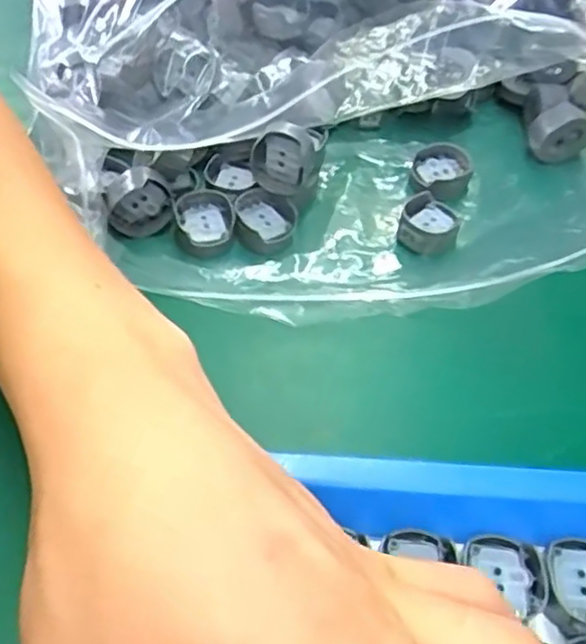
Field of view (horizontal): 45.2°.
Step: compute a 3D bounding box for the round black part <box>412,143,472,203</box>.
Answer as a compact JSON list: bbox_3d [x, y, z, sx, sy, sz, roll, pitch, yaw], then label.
[{"bbox_3d":[0.070,-0.070,0.334,0.026,0.014,0.032,14,52,5],"label":"round black part"}]

